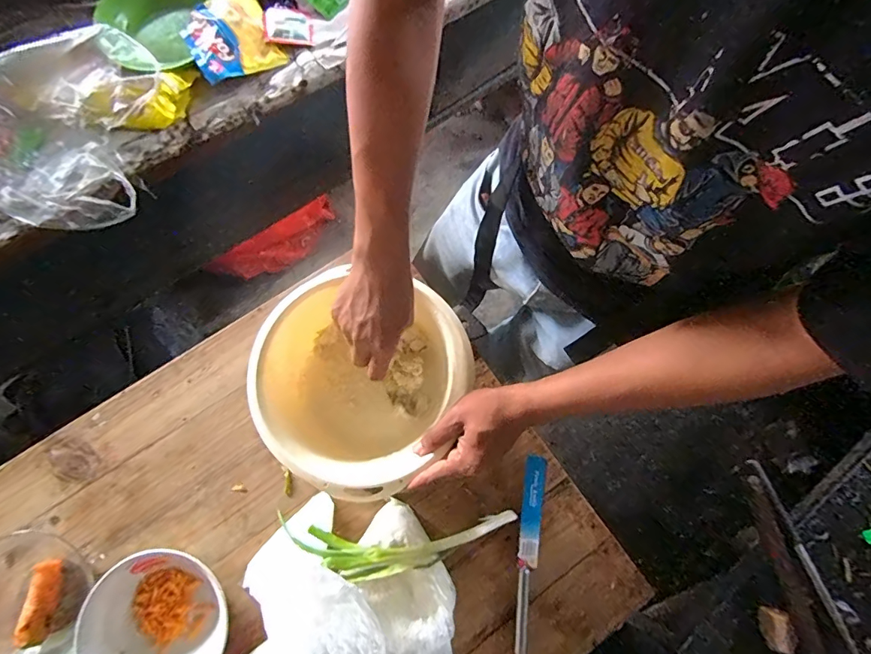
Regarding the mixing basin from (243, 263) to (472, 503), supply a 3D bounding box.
[{"bbox_3d":[-0.092,0.063,0.533,0.224,0.106,0.227,0,74,1],"label":"mixing basin"}]

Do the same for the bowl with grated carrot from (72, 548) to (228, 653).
[{"bbox_3d":[-0.311,0.336,0.496,0.161,0.053,0.143,35,78,10],"label":"bowl with grated carrot"}]

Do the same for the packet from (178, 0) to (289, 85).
[{"bbox_3d":[-0.339,-0.481,0.726,0.140,0.043,0.140,-31,76,-8],"label":"packet"}]

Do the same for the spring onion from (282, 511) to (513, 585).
[{"bbox_3d":[-0.048,0.254,0.509,0.289,0.072,0.067,0,74,1],"label":"spring onion"}]

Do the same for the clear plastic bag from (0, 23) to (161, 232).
[{"bbox_3d":[-0.593,-0.306,0.640,0.304,0.113,0.270,13,75,4],"label":"clear plastic bag"}]

